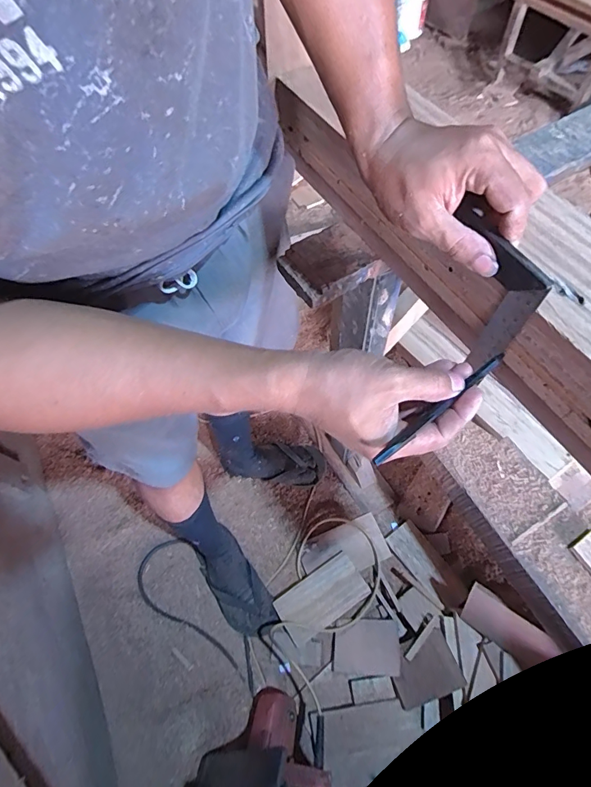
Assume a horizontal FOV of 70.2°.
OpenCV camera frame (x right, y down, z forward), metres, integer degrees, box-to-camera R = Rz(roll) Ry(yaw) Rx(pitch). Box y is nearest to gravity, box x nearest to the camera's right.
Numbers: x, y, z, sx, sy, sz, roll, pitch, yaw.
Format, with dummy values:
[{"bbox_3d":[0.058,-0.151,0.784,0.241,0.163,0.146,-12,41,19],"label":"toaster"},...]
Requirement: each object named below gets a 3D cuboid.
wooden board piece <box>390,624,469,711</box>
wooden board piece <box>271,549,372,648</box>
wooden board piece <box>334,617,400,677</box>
[{"bbox_3d":[0.254,0.551,0.842,0.130,0.008,0.102,-28,44,1],"label":"wooden board piece"},{"bbox_3d":[0.058,0.466,0.962,0.202,0.018,0.109,-31,65,-14],"label":"wooden board piece"},{"bbox_3d":[0.150,0.541,0.899,0.136,0.006,0.106,-8,52,18],"label":"wooden board piece"}]

